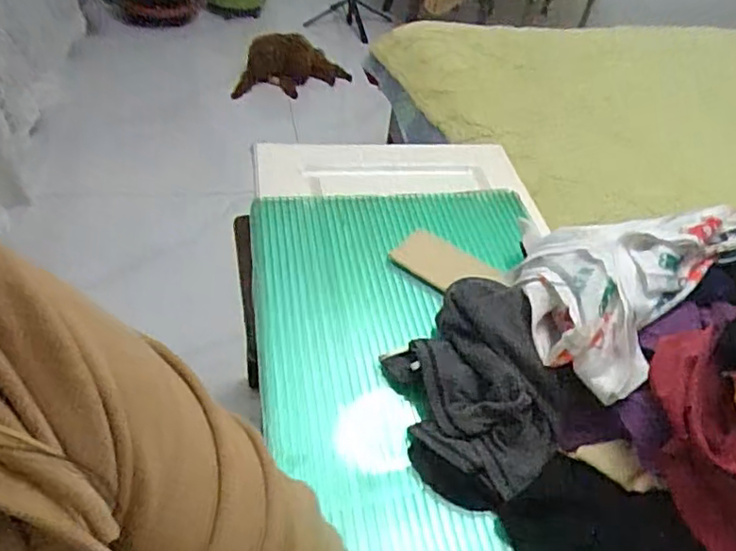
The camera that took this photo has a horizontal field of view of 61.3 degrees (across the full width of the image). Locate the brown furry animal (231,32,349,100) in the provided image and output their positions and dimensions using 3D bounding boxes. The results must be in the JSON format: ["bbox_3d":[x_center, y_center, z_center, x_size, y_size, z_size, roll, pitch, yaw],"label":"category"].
[{"bbox_3d":[-0.215,-0.604,1.775,0.344,0.171,0.086,-14,47,-21],"label":"brown furry animal"}]

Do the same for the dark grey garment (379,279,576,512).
[{"bbox_3d":[0.112,0.112,0.651,0.163,0.074,0.235,-8,45,-16],"label":"dark grey garment"}]

